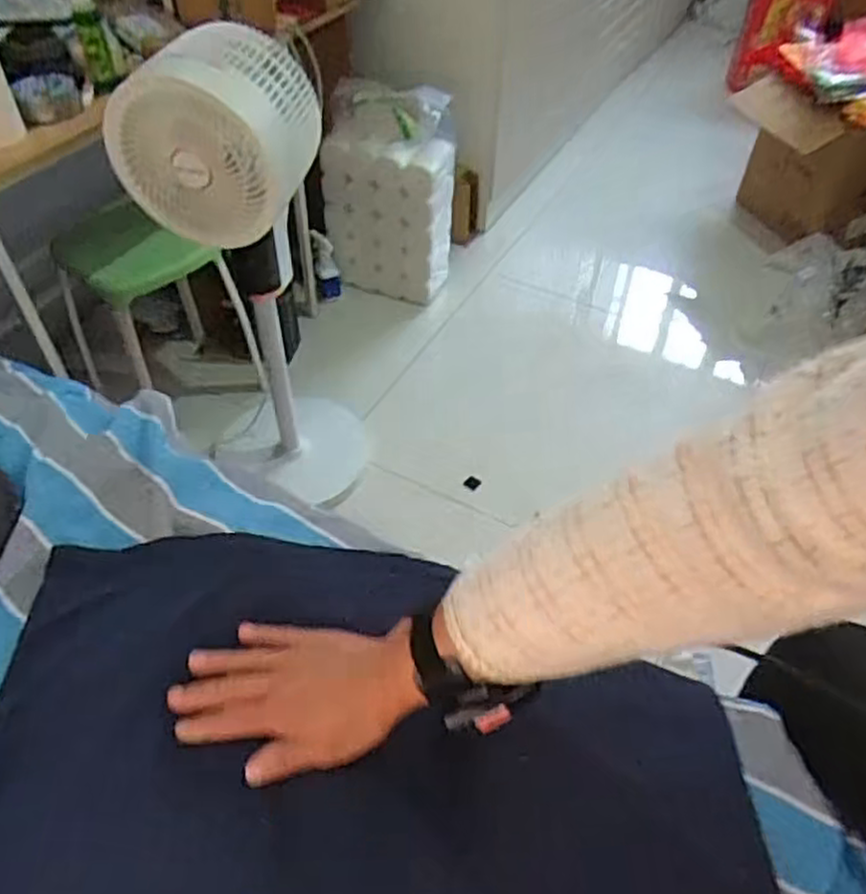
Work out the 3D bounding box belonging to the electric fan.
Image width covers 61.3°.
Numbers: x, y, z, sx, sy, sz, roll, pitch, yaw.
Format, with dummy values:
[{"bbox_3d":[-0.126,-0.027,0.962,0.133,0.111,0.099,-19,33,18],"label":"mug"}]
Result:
[{"bbox_3d":[-0.295,-0.263,1.327,0.261,0.933,0.317,7,48,5],"label":"electric fan"}]

